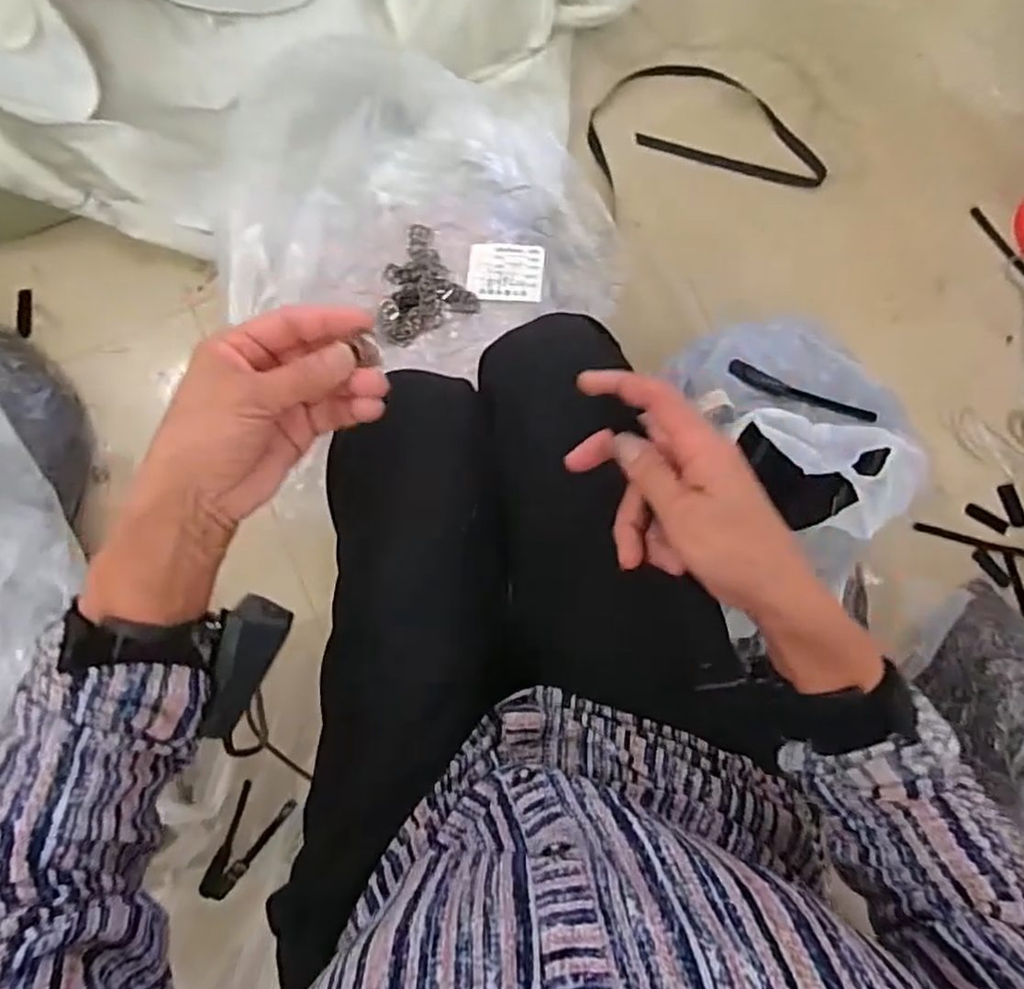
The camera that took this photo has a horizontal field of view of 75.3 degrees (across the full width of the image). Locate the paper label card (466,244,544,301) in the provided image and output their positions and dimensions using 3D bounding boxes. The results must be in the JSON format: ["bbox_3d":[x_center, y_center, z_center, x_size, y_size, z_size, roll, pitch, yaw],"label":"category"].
[{"bbox_3d":[-0.006,-0.218,0.652,0.074,0.004,0.056,5,89,8],"label":"paper label card"}]

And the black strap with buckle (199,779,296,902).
[{"bbox_3d":[-0.315,0.395,0.761,0.061,0.022,0.150,38,87,2],"label":"black strap with buckle"}]

